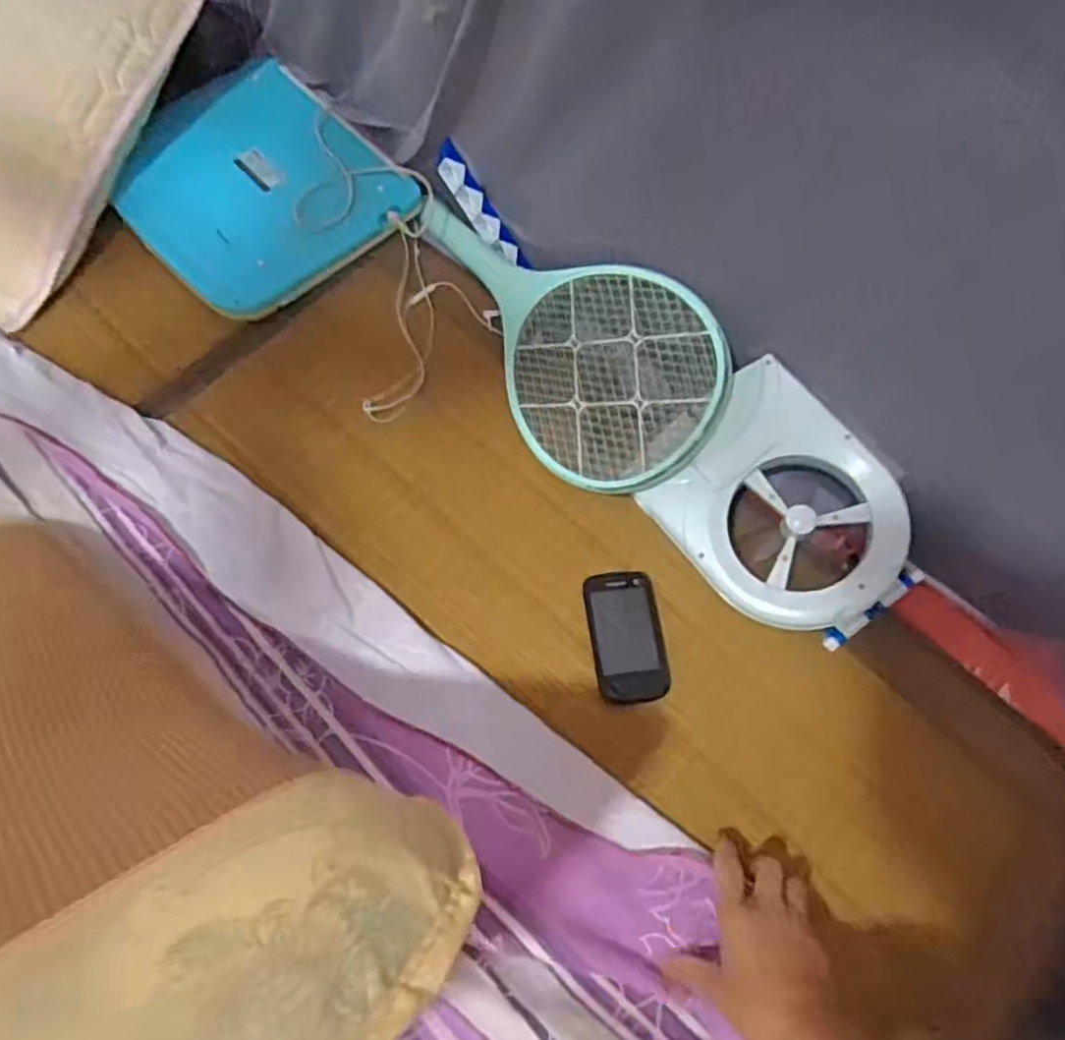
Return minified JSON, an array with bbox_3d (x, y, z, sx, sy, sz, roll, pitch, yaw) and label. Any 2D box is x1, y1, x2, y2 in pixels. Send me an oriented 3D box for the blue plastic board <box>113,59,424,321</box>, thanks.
[{"bbox_3d":[-0.302,-0.367,0.797,0.253,0.010,0.275,-42,80,-15],"label":"blue plastic board"}]

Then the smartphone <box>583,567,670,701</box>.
[{"bbox_3d":[0.082,0.101,0.638,0.064,0.007,0.111,-6,66,-5],"label":"smartphone"}]

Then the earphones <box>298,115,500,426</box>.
[{"bbox_3d":[-0.154,-0.291,0.776,0.159,0.034,0.389,-19,68,-11],"label":"earphones"}]

